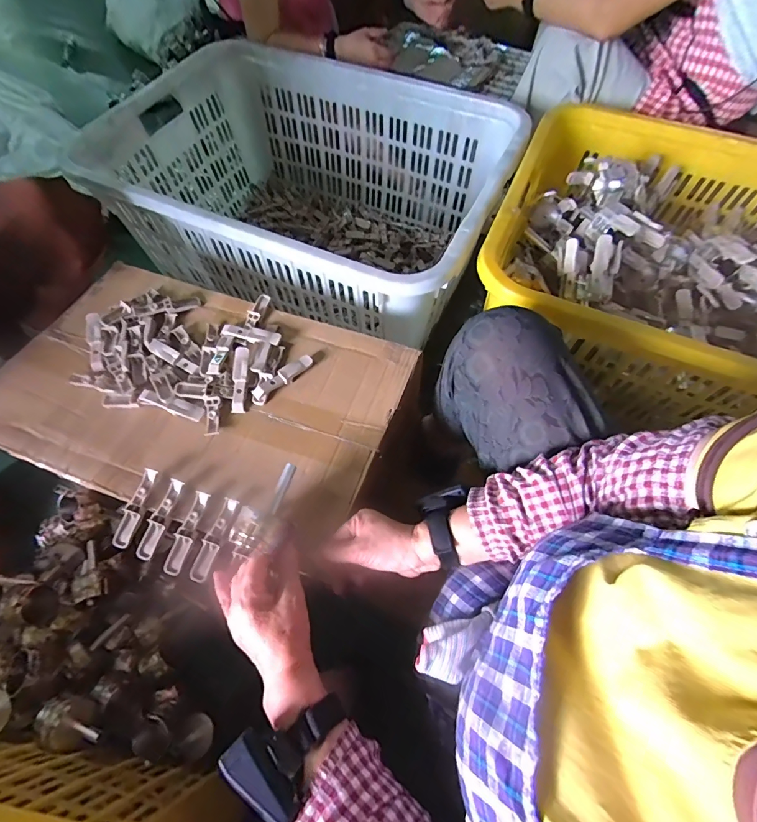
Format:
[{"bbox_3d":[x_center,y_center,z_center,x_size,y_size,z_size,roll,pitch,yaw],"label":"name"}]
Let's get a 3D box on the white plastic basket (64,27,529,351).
[{"bbox_3d":[-0.157,-0.460,0.914,0.806,0.356,0.553,21,65,9],"label":"white plastic basket"}]

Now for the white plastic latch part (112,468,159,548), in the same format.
[{"bbox_3d":[-0.313,0.125,0.506,0.019,0.022,0.098,15,64,6],"label":"white plastic latch part"}]

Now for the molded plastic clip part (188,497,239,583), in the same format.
[{"bbox_3d":[-0.204,0.159,0.486,0.024,0.017,0.100,18,64,7],"label":"molded plastic clip part"}]

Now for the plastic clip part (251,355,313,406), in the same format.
[{"bbox_3d":[-0.145,-0.048,0.590,0.104,0.020,0.022,-38,70,-18],"label":"plastic clip part"}]

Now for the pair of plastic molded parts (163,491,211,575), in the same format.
[{"bbox_3d":[-0.238,0.152,0.489,0.022,0.017,0.098,15,64,6],"label":"pair of plastic molded parts"}]

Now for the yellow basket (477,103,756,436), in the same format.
[{"bbox_3d":[0.612,-0.220,0.722,0.788,0.283,0.566,23,65,10],"label":"yellow basket"}]

